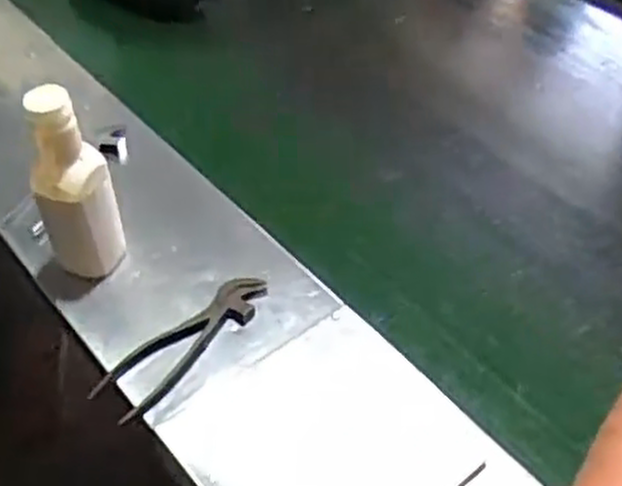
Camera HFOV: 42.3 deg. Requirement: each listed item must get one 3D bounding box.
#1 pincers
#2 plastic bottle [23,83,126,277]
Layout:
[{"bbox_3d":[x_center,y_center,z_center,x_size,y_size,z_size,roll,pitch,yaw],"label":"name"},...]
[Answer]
[{"bbox_3d":[-0.112,0.091,0.753,0.190,0.016,0.058,-32,53,-29],"label":"pincers"},{"bbox_3d":[-0.225,-0.052,0.754,0.071,0.220,0.062,-16,47,-16],"label":"plastic bottle"}]

